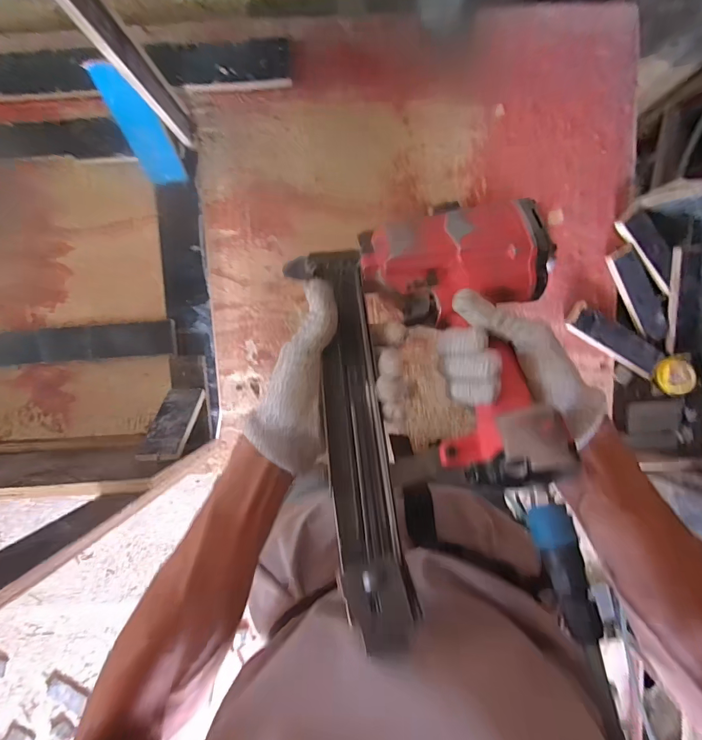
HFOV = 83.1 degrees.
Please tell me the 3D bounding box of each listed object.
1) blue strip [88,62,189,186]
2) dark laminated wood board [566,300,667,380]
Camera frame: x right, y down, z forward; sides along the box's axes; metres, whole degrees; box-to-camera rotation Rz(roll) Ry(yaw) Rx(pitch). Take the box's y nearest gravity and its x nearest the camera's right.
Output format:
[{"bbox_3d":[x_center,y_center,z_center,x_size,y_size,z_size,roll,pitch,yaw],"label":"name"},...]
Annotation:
[{"bbox_3d":[-0.318,-0.369,0.607,0.055,0.174,0.009,-27,56,-9],"label":"blue strip"},{"bbox_3d":[0.470,-0.053,0.704,0.187,0.024,0.058,29,94,0],"label":"dark laminated wood board"}]

